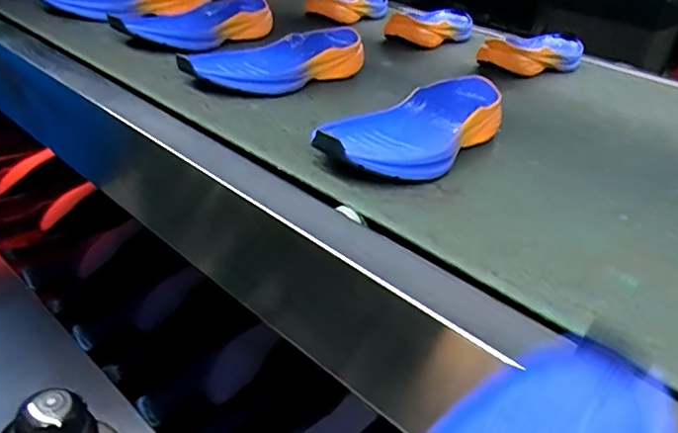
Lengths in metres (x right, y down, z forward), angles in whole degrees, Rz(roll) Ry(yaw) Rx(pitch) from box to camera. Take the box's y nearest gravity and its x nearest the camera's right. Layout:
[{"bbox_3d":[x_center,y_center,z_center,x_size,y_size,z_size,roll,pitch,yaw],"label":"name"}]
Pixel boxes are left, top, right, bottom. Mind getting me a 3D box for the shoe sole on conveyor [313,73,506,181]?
[{"bbox_3d":[0.077,-0.084,0.517,0.097,0.037,0.263,26,34,25],"label":"shoe sole on conveyor"}]

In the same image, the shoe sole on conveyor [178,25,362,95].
[{"bbox_3d":[-0.068,-0.181,0.647,0.245,0.038,0.102,-14,38,-35],"label":"shoe sole on conveyor"}]

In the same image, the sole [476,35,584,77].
[{"bbox_3d":[0.312,-0.257,0.871,0.098,0.039,0.244,30,35,30],"label":"sole"}]

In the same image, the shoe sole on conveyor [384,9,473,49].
[{"bbox_3d":[0.168,-0.329,0.961,0.101,0.040,0.252,19,31,18],"label":"shoe sole on conveyor"}]

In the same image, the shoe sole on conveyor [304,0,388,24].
[{"bbox_3d":[0.037,-0.401,1.058,0.090,0.039,0.279,20,31,17],"label":"shoe sole on conveyor"}]

